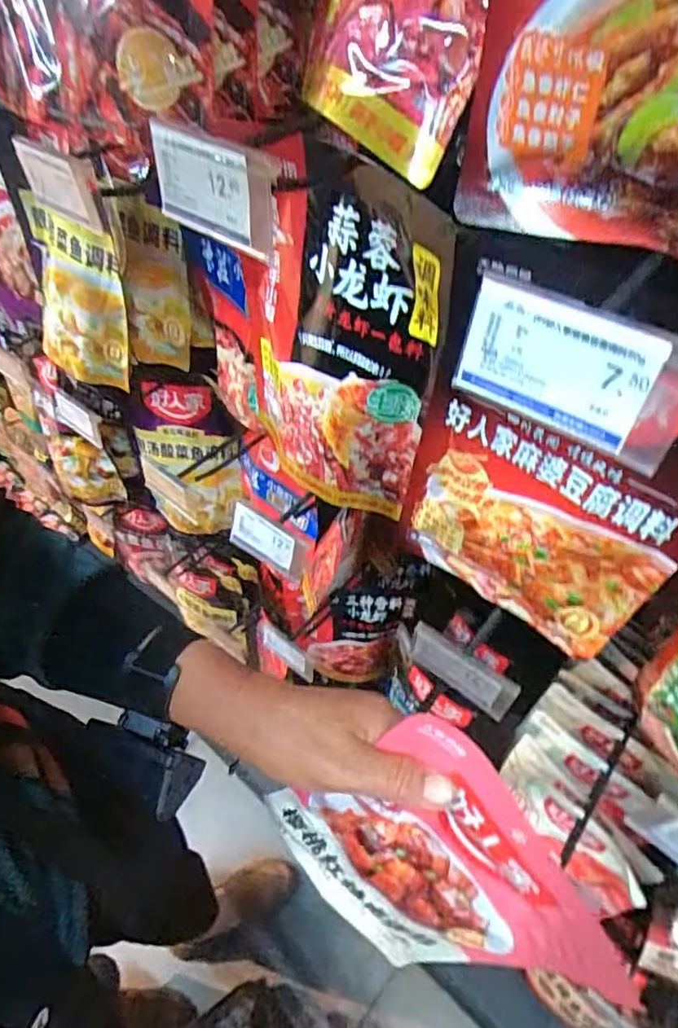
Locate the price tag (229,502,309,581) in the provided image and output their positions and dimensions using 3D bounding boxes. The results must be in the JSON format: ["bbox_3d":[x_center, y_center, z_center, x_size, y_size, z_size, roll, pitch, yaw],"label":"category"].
[{"bbox_3d":[-0.060,0.024,0.497,0.077,0.043,0.004,28,33,20],"label":"price tag"}]

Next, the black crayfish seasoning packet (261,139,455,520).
[{"bbox_3d":[-0.004,-0.113,0.424,0.157,0.256,0.028,37,52,22],"label":"black crayfish seasoning packet"}]

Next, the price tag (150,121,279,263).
[{"bbox_3d":[-0.059,-0.154,0.279,0.079,0.045,0.007,32,51,25],"label":"price tag"}]

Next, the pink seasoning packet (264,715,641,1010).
[{"bbox_3d":[0.046,0.224,0.369,0.164,0.227,0.019,47,43,5],"label":"pink seasoning packet"}]

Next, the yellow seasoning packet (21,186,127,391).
[{"bbox_3d":[-0.287,-0.232,0.633,0.141,0.168,0.027,29,37,15],"label":"yellow seasoning packet"}]

